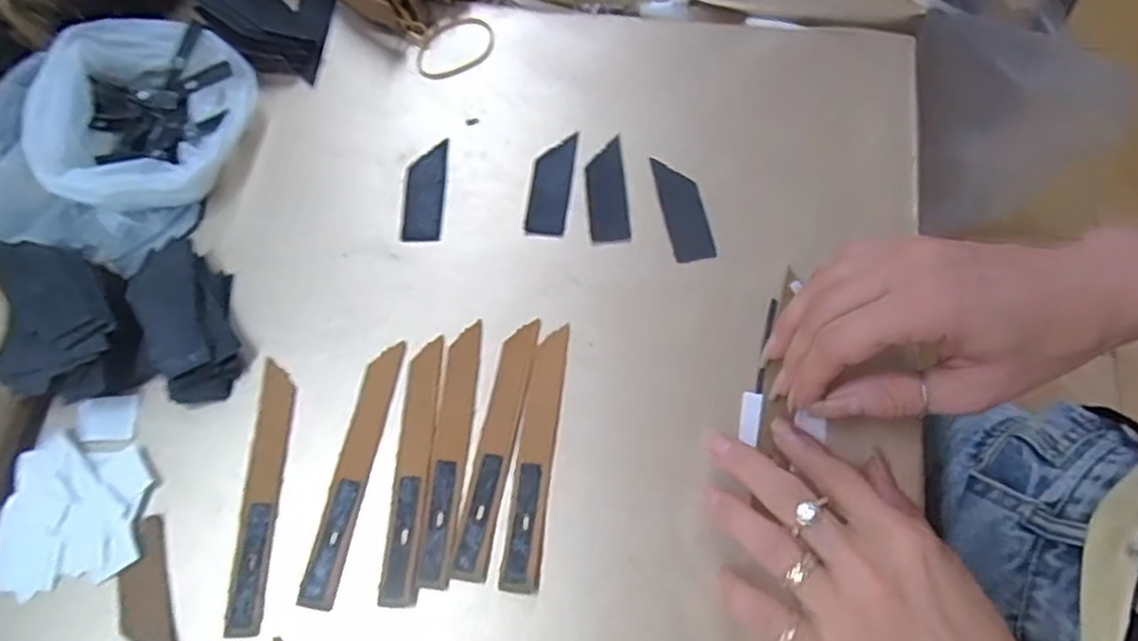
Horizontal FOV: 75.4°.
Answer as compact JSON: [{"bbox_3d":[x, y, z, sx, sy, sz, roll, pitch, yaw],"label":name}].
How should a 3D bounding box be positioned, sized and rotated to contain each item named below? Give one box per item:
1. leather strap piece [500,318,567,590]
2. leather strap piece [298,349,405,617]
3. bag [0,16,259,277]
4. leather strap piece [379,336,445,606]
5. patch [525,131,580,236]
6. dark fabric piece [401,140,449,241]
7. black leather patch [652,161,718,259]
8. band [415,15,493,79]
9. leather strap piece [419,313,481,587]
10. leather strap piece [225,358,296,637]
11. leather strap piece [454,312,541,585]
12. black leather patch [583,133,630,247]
[{"bbox_3d":[-0.015,0.062,0.348,0.017,0.004,0.124,6,68,5],"label":"leather strap piece"},{"bbox_3d":[-0.102,0.070,0.350,0.016,0.004,0.124,8,68,6],"label":"leather strap piece"},{"bbox_3d":[-0.255,-0.100,0.403,0.142,0.046,0.139,-2,67,2],"label":"bag"},{"bbox_3d":[-0.073,0.067,0.348,0.016,0.004,0.123,1,68,3],"label":"leather strap piece"},{"bbox_3d":[-0.010,-0.077,0.412,0.022,0.004,0.064,6,68,5],"label":"patch"},{"bbox_3d":[-0.081,-0.073,0.414,0.021,0.004,0.063,-1,67,2],"label":"dark fabric piece"},{"bbox_3d":[0.062,-0.062,0.402,0.022,0.004,0.063,-11,67,-2],"label":"black leather patch"},{"bbox_3d":[-0.070,-0.168,0.452,0.048,0.005,0.048,-1,67,2],"label":"band"},{"bbox_3d":[-0.056,0.060,0.350,0.016,0.004,0.124,2,68,4],"label":"leather strap piece"},{"bbox_3d":[-0.144,0.080,0.345,0.015,0.004,0.123,-1,67,2],"label":"leather strap piece"},{"bbox_3d":[-0.035,0.058,0.350,0.018,0.004,0.123,9,68,6],"label":"leather strap piece"},{"bbox_3d":[0.021,-0.072,0.409,0.022,0.004,0.063,-4,67,1],"label":"black leather patch"}]

